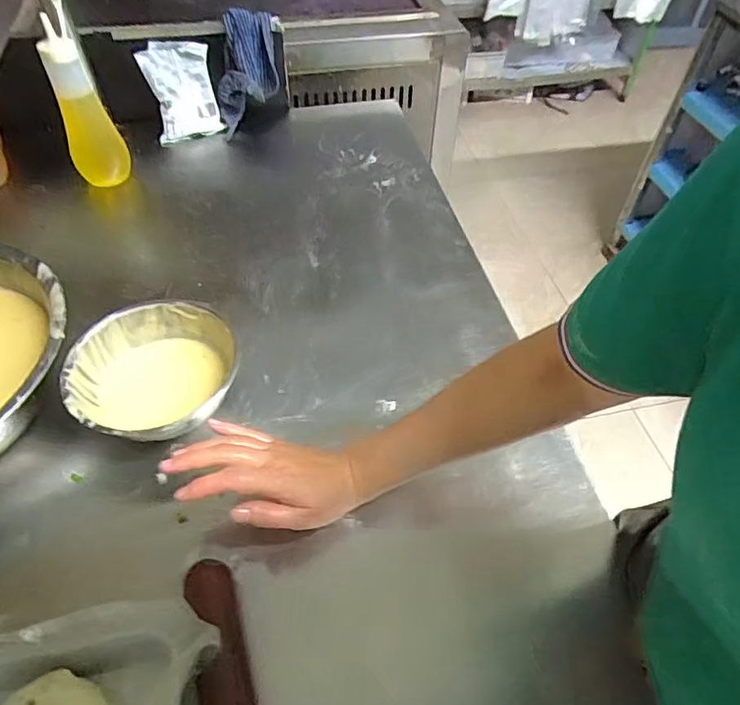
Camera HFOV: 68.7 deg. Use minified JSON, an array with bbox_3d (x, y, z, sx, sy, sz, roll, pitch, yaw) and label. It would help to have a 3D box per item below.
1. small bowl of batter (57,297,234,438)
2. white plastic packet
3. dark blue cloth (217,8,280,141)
[{"bbox_3d":[-0.219,0.027,0.558,0.156,0.068,0.154,2,51,-2],"label":"small bowl of batter"},{"bbox_3d":[-0.311,-0.430,0.894,0.106,0.145,0.026,-12,26,-6],"label":"white plastic packet"},{"bbox_3d":[-0.204,-0.455,0.906,0.102,0.186,0.070,-7,52,-10],"label":"dark blue cloth"}]

